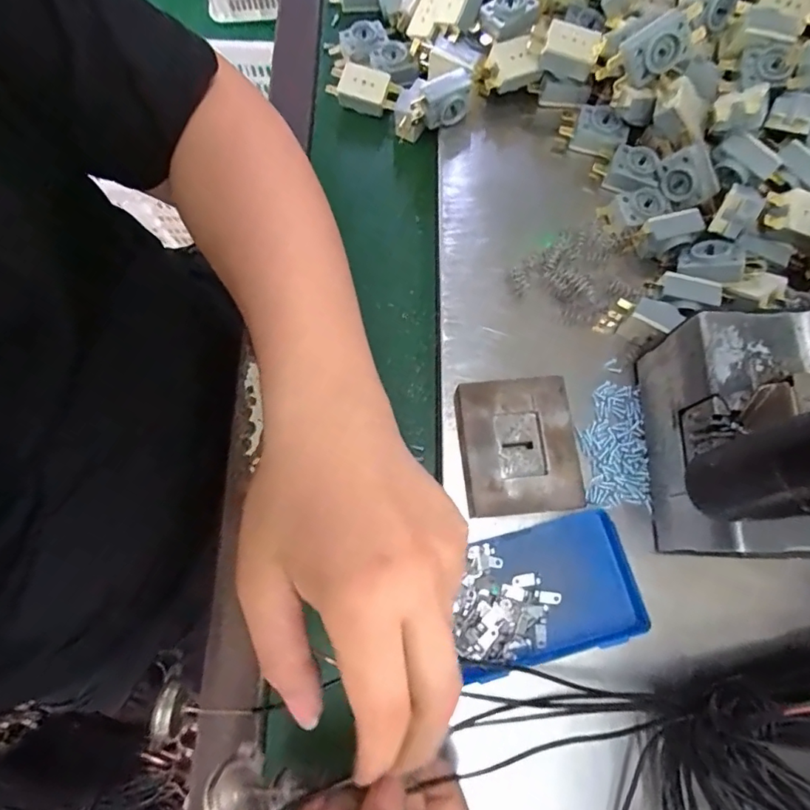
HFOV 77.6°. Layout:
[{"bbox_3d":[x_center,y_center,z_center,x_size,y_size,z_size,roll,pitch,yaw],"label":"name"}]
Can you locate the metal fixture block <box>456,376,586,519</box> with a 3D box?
[{"bbox_3d":[0.065,0.025,0.301,0.065,0.029,0.077,-5,74,-1],"label":"metal fixture block"}]

